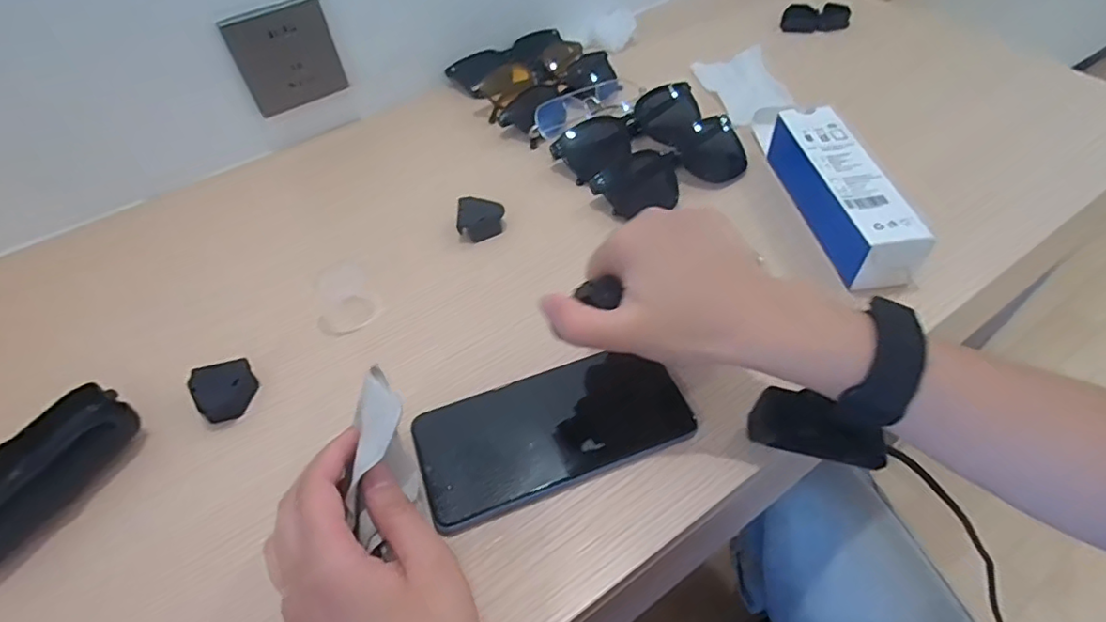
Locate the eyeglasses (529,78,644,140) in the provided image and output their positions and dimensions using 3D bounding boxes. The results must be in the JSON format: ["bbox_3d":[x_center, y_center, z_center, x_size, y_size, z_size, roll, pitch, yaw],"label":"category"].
[{"bbox_3d":[0.029,-0.203,0.553,0.133,0.030,0.040,-29,54,-20],"label":"eyeglasses"}]

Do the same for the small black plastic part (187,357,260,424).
[{"bbox_3d":[-0.210,0.050,0.366,0.034,0.020,0.034,-28,54,-19],"label":"small black plastic part"}]

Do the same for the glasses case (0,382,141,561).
[{"bbox_3d":[-0.304,0.096,0.332,0.052,0.026,0.110,18,54,18],"label":"glasses case"}]

